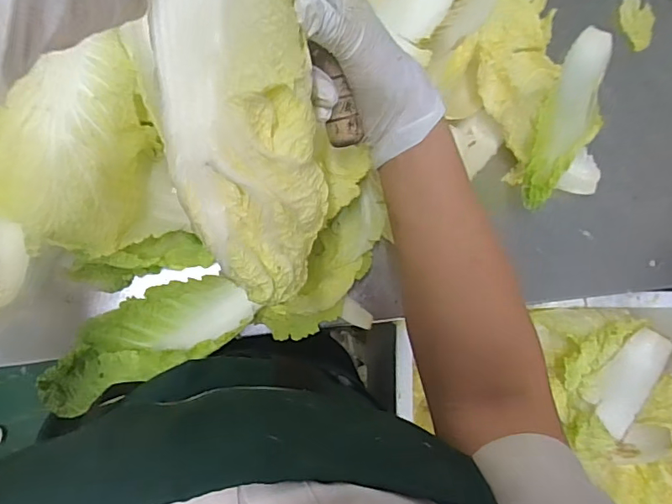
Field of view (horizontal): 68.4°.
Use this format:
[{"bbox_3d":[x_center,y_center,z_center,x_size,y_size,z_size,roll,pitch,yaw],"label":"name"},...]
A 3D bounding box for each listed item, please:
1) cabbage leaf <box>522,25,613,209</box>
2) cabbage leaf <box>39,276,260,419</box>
[{"bbox_3d":[0.244,-0.139,0.519,0.060,0.056,0.247,36,60,-5],"label":"cabbage leaf"},{"bbox_3d":[-0.184,0.088,0.465,0.210,0.044,0.081,-26,91,-8],"label":"cabbage leaf"}]

